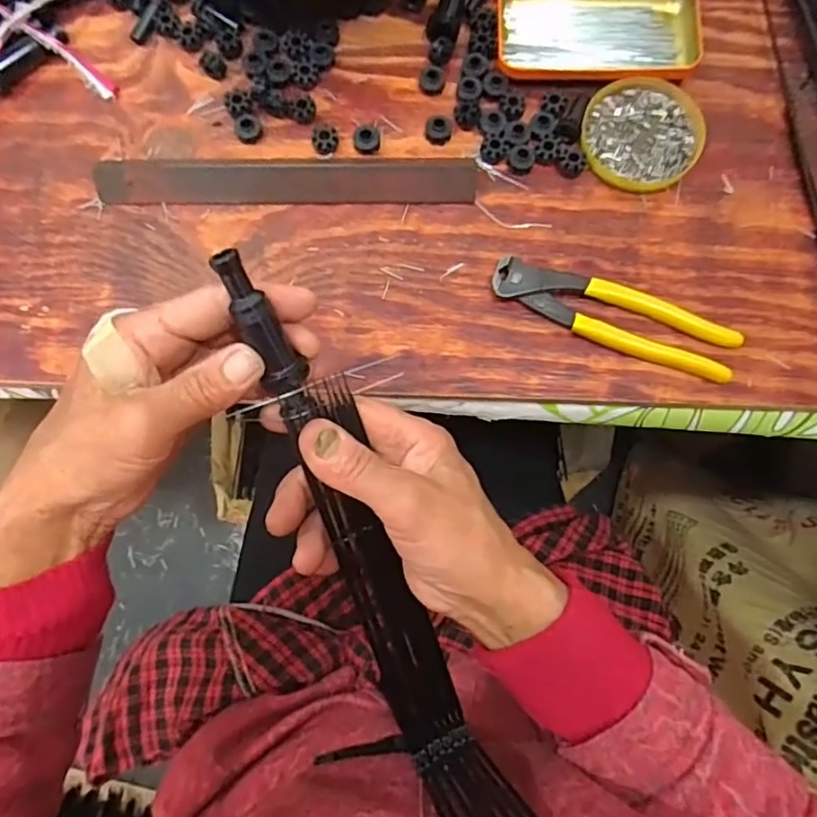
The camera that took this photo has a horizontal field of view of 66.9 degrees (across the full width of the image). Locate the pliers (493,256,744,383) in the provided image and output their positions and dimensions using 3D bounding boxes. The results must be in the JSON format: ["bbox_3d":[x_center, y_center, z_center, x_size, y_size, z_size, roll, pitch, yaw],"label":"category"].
[{"bbox_3d":[0.135,-0.061,0.410,0.162,0.015,0.038,23,81,5],"label":"pliers"}]

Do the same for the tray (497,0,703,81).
[{"bbox_3d":[0.136,-0.277,0.451,0.141,0.022,0.081,0,80,1],"label":"tray"}]

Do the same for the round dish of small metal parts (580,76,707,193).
[{"bbox_3d":[0.165,-0.197,0.438,0.082,0.009,0.086,0,80,1],"label":"round dish of small metal parts"}]

